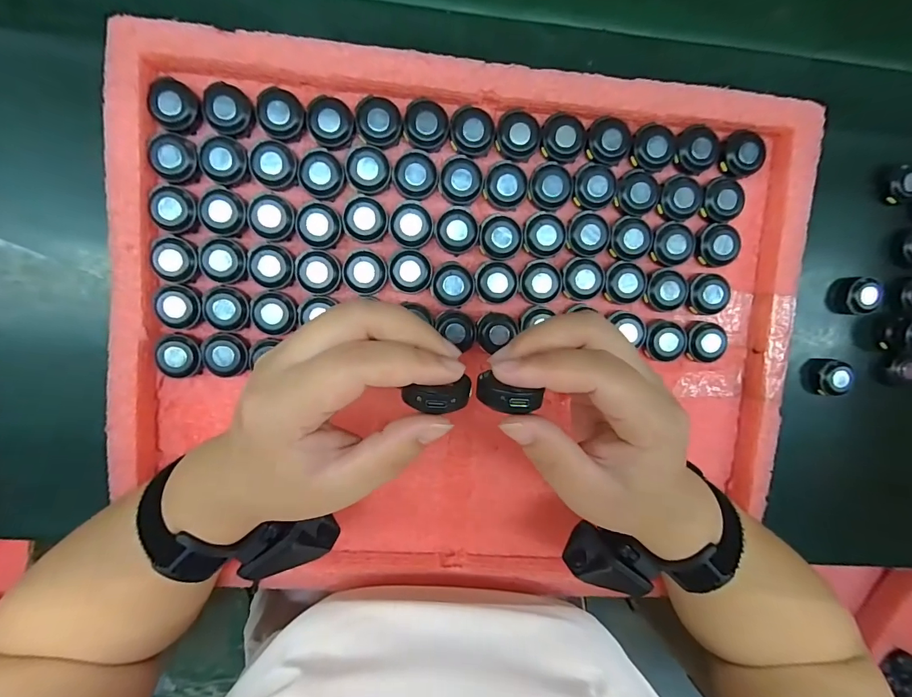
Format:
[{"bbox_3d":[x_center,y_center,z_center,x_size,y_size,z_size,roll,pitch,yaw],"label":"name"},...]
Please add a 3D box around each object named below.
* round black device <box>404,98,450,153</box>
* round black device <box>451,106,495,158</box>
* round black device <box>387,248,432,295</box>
[{"bbox_3d":[-0.019,-0.146,0.272,0.029,0.008,0.030,-1,98,-5],"label":"round black device"},{"bbox_3d":[0.011,-0.144,0.275,0.029,0.009,0.032,21,96,-8],"label":"round black device"},{"bbox_3d":[-0.031,-0.053,0.286,0.029,0.012,0.028,-1,98,-5],"label":"round black device"}]

